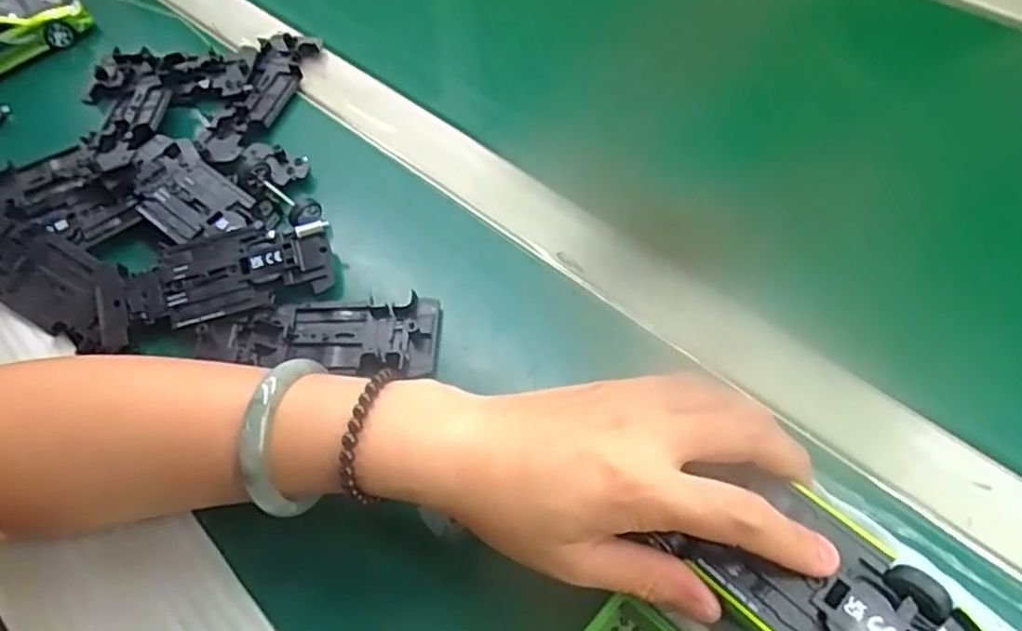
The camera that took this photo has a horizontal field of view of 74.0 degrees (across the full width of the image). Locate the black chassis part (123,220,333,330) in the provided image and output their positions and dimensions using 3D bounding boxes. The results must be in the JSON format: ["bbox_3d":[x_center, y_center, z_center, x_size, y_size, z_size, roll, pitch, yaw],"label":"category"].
[{"bbox_3d":[-0.154,-0.023,0.369,0.108,0.013,0.047,-17,59,-5],"label":"black chassis part"}]

